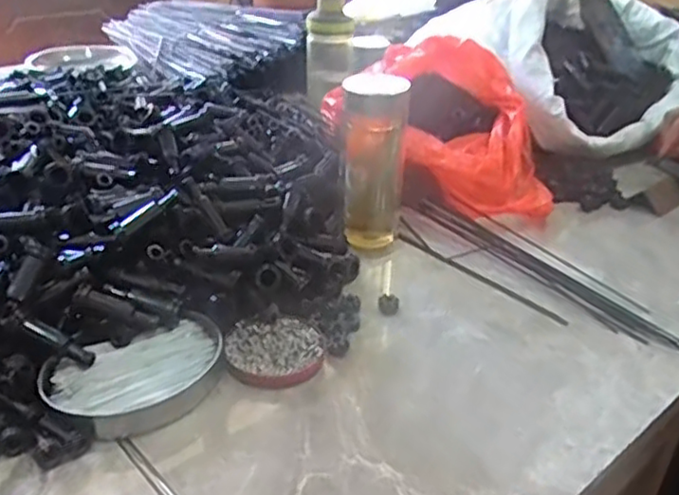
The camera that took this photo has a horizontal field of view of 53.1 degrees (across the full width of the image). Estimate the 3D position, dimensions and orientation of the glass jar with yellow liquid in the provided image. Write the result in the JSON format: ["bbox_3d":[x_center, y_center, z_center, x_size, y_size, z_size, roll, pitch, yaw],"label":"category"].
[{"bbox_3d":[0.032,-0.079,0.685,0.060,0.178,0.059,2,30,-1],"label":"glass jar with yellow liquid"}]

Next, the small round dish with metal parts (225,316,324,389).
[{"bbox_3d":[-0.053,0.084,0.558,0.077,0.013,0.071,2,30,-1],"label":"small round dish with metal parts"}]

